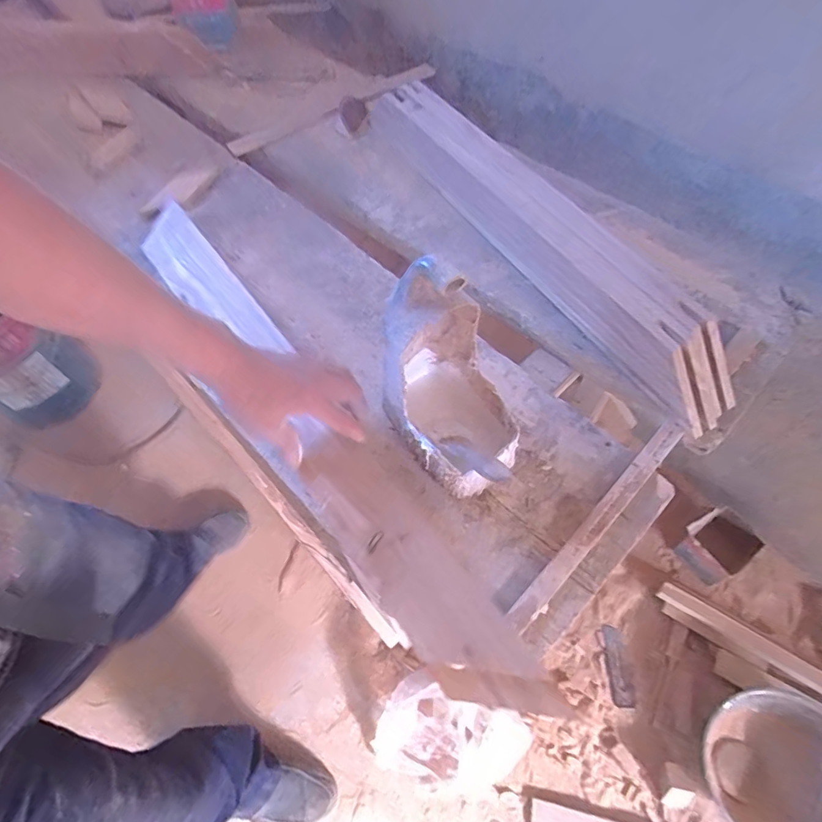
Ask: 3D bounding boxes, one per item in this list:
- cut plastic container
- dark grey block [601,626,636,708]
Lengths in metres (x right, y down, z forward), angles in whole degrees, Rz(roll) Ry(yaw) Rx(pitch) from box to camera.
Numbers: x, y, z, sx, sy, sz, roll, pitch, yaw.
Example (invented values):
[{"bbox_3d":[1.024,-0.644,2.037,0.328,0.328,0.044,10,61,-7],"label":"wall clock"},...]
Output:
[{"bbox_3d":[0.044,-0.027,0.474,0.155,0.227,0.119,34,65,19],"label":"cut plastic container"},{"bbox_3d":[0.443,0.546,1.043,0.048,0.009,0.155,-1,59,0],"label":"dark grey block"}]

